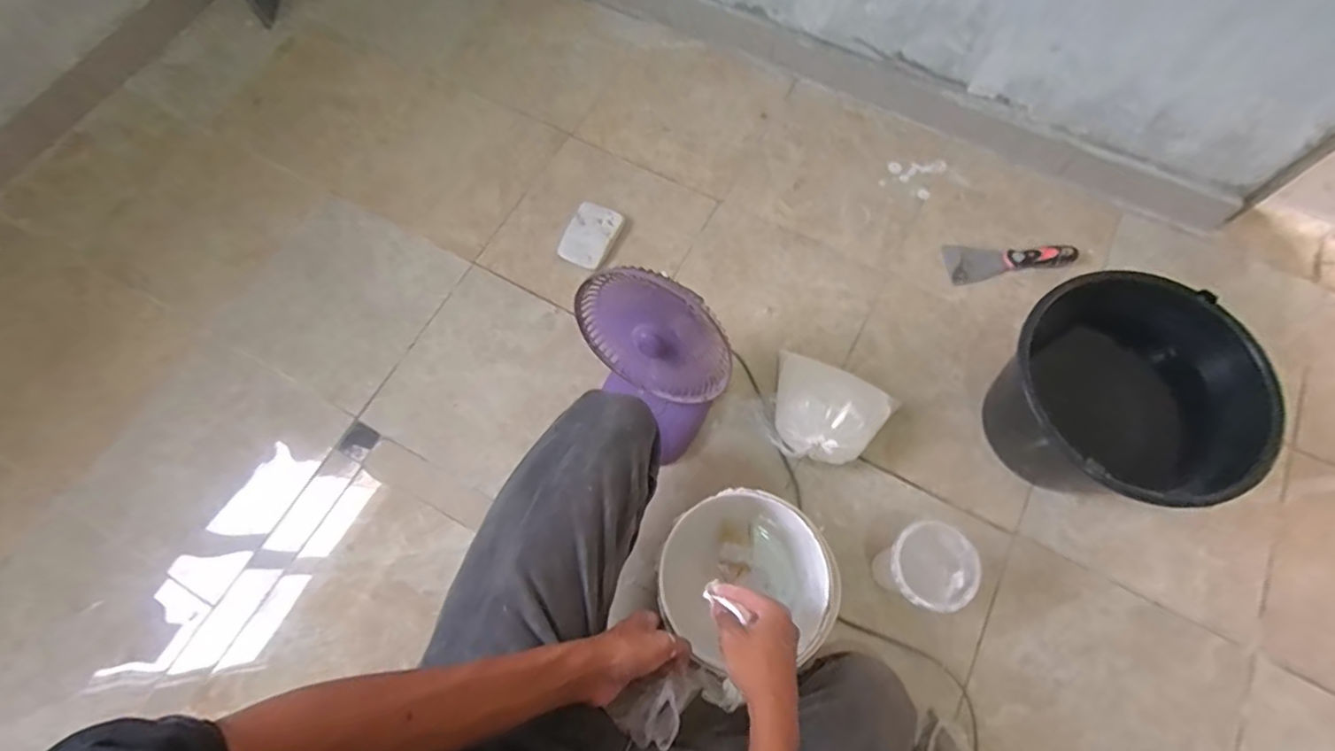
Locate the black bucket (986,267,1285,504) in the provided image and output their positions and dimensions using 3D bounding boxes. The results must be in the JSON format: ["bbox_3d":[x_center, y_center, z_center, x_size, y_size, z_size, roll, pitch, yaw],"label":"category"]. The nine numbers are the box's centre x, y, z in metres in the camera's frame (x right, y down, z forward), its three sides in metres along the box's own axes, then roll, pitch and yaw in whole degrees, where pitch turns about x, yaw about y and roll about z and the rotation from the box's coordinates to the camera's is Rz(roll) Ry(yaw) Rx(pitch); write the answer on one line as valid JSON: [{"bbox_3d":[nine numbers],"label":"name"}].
[{"bbox_3d":[0.556,0.038,0.748,0.244,0.216,0.268,-1,69,1],"label":"black bucket"}]

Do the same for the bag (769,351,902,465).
[{"bbox_3d":[0.223,0.050,0.802,0.174,0.096,0.145,23,71,10],"label":"bag"}]

